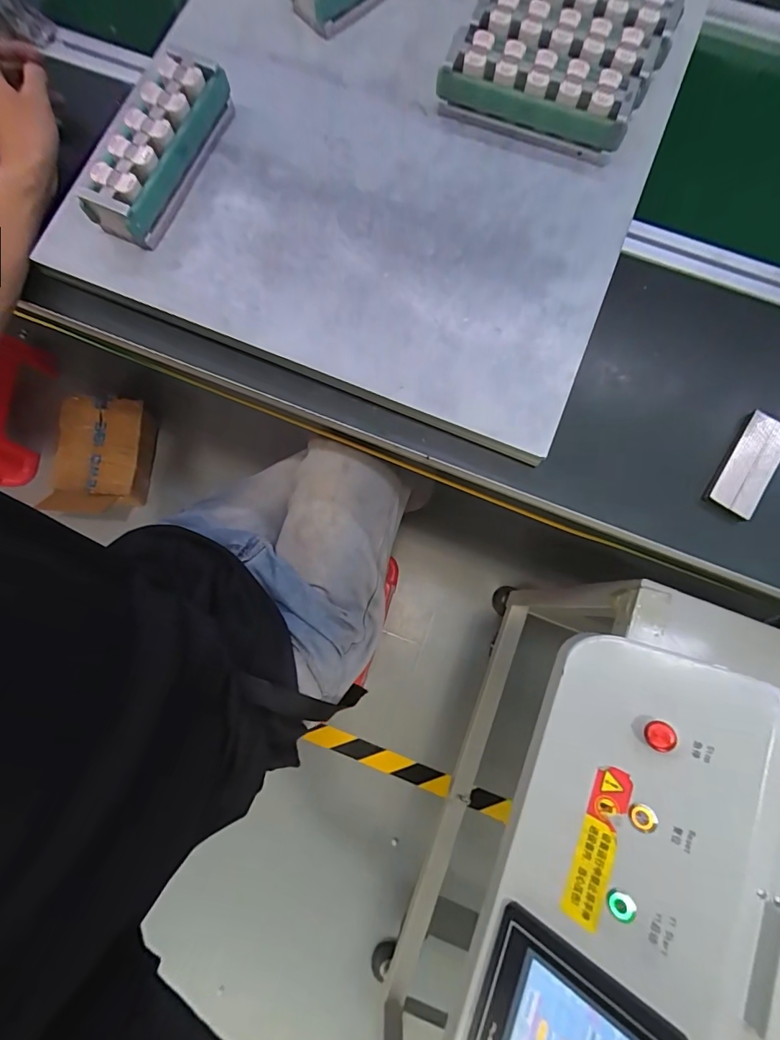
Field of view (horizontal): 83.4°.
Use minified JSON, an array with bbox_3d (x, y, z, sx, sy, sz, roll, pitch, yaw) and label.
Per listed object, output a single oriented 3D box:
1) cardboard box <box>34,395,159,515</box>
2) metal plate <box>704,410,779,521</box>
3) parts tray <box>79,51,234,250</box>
[{"bbox_3d":[-0.734,-0.162,1.132,0.234,0.129,0.303,-1,79,0],"label":"cardboard box"},{"bbox_3d":[0.359,-0.055,0.436,0.046,0.009,0.113,35,81,7],"label":"metal plate"},{"bbox_3d":[-0.230,-0.373,0.440,0.065,0.051,0.192,28,80,6],"label":"parts tray"}]

